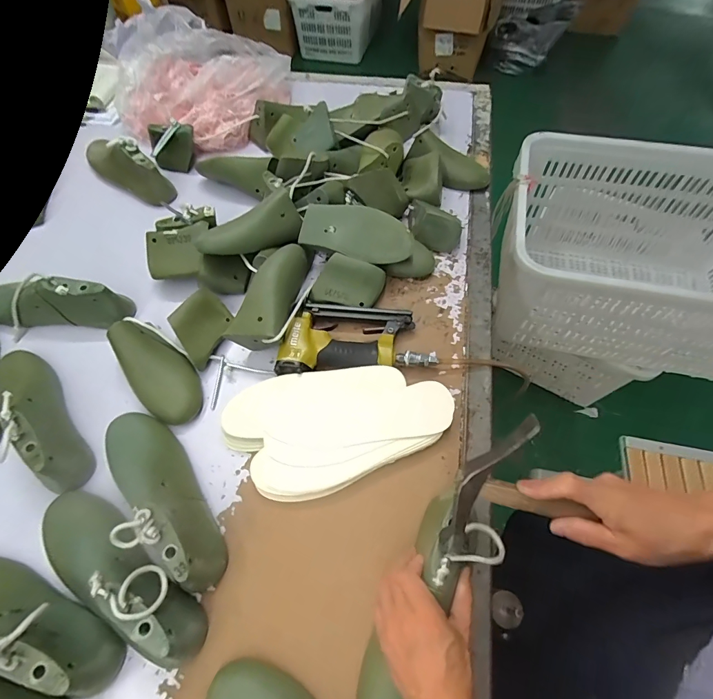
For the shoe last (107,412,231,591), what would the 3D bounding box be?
[{"bbox_3d":[-0.243,0.169,0.470,0.076,0.091,0.255,-35,68,-16],"label":"shoe last"}]

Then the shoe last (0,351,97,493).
[{"bbox_3d":[-0.446,0.082,0.523,0.074,0.093,0.255,-38,69,-17],"label":"shoe last"}]

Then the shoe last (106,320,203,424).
[{"bbox_3d":[-0.292,0.032,0.566,0.167,0.071,0.084,40,70,18],"label":"shoe last"}]

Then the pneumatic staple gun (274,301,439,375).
[{"bbox_3d":[-0.006,-0.024,0.595,0.228,0.042,0.127,-6,63,-3],"label":"pneumatic staple gun"}]

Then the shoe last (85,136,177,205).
[{"bbox_3d":[-0.476,-0.380,0.770,0.268,0.087,0.068,35,68,17],"label":"shoe last"}]

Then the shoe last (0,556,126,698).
[{"bbox_3d":[-0.367,0.282,0.406,0.243,0.099,0.071,13,64,7],"label":"shoe last"}]

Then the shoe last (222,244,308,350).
[{"bbox_3d":[-0.130,-0.085,0.584,0.081,0.066,0.168,11,62,8],"label":"shoe last"}]

